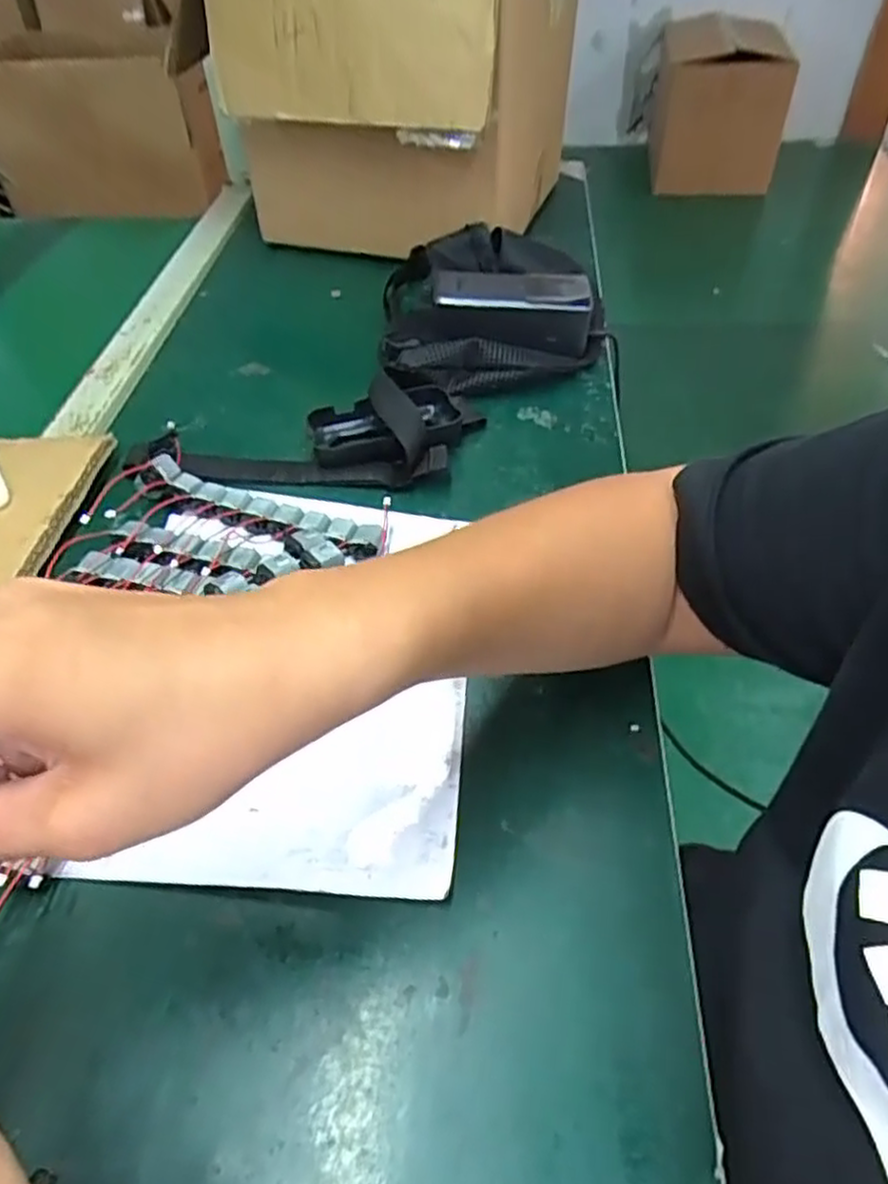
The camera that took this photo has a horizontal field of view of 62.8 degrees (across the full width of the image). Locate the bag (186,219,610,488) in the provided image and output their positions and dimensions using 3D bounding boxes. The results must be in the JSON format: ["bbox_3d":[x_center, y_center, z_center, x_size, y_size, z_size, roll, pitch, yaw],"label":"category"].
[{"bbox_3d":[-0.009,-0.193,0.586,0.212,0.060,0.373,22,51,16],"label":"bag"}]

